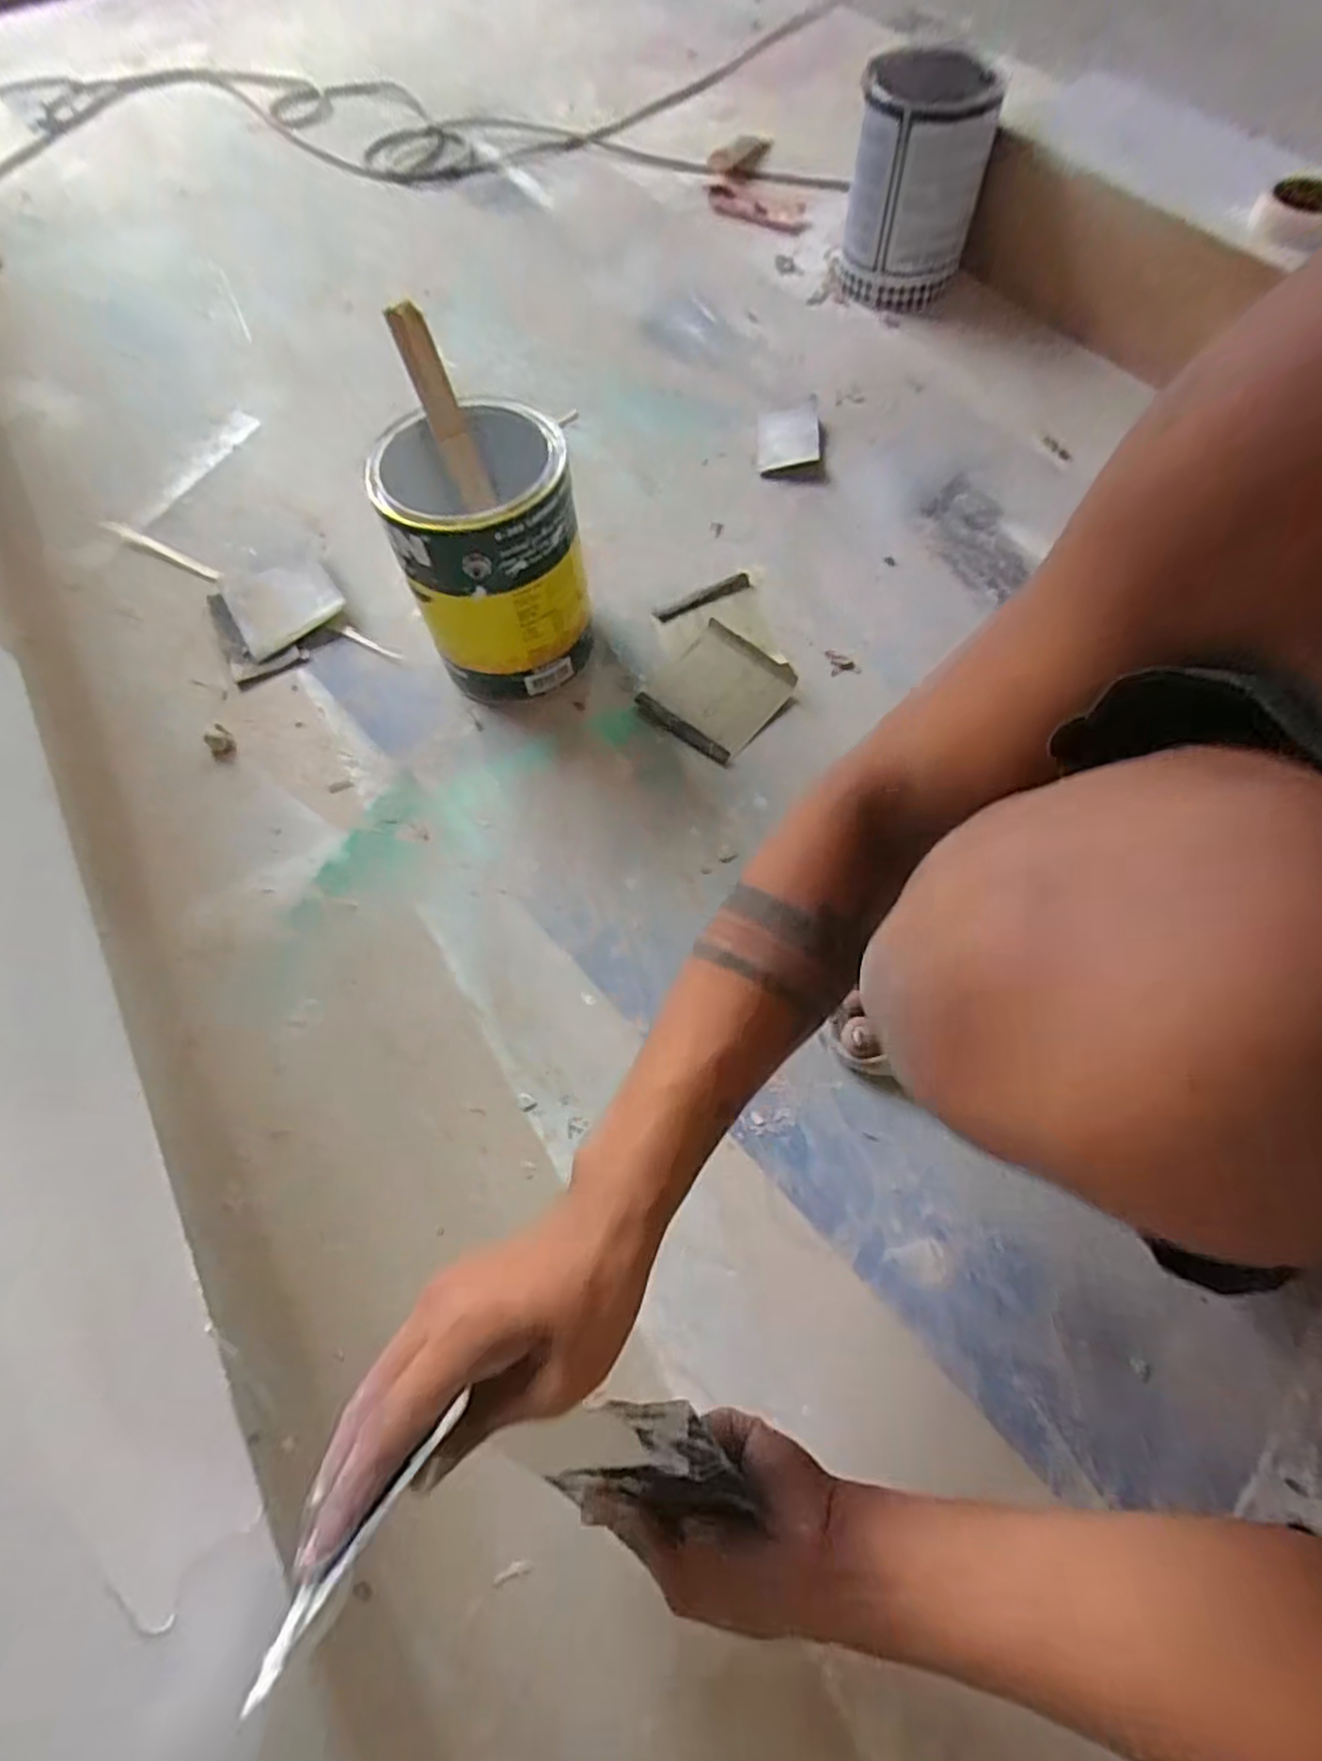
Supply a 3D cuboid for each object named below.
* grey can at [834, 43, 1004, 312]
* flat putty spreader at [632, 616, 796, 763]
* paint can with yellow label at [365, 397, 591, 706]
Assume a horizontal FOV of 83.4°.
[{"bbox_3d":[0.334,-0.916,0.982,0.164,0.232,0.152,15,66,8],"label":"grey can"},{"bbox_3d":[0.056,-0.192,0.739,0.118,0.016,0.131,37,71,16],"label":"flat putty spreader"},{"bbox_3d":[-0.153,-0.288,0.687,0.149,0.209,0.147,0,65,1],"label":"paint can with yellow label"}]

